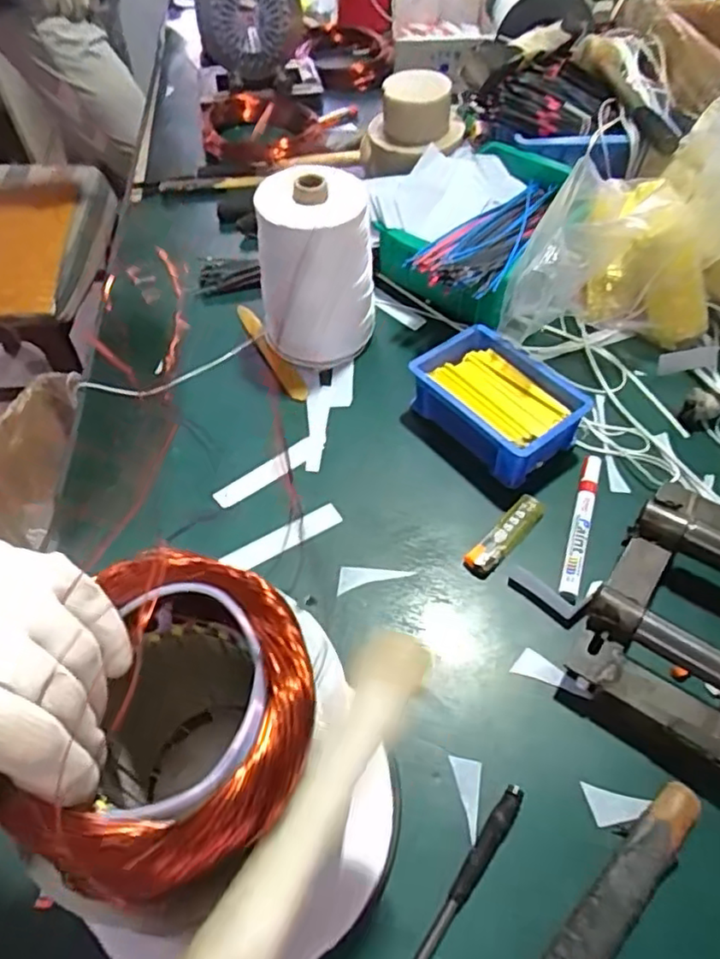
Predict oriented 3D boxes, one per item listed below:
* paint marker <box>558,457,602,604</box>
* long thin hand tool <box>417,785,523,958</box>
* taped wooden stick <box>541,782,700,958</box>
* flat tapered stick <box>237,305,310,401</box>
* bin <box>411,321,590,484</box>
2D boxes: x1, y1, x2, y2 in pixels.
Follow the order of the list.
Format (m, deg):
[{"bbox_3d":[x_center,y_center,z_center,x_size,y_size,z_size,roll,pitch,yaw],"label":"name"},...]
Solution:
[{"bbox_3d":[0.183,0.040,0.523,0.017,0.020,0.141,15,55,13],"label":"paint marker"},{"bbox_3d":[0.040,0.269,0.363,0.014,0.009,0.204,32,60,23],"label":"long thin hand tool"},{"bbox_3d":[0.126,0.265,0.356,0.227,0.019,0.026,-37,60,-23],"label":"taped wooden stick"},{"bbox_3d":[-0.097,-0.138,0.676,0.019,0.007,0.159,-25,56,-16],"label":"flat tapered stick"},{"bbox_3d":[0.127,-0.072,0.591,0.105,0.054,0.147,-35,59,-22],"label":"bin"}]

